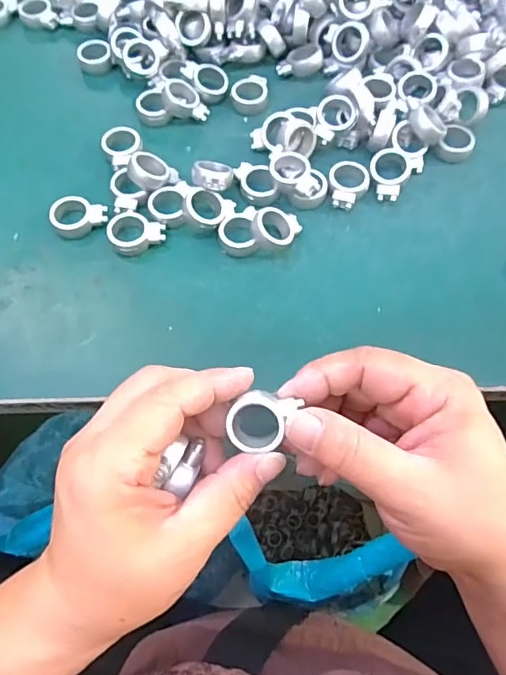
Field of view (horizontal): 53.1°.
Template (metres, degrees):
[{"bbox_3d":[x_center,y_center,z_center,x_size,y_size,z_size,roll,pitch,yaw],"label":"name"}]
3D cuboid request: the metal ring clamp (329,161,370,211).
[{"bbox_3d":[0.061,-0.096,0.323,0.025,0.012,0.030,9,66,4],"label":"metal ring clamp"}]

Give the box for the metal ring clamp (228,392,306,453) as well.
[{"bbox_3d":[0.002,0.035,0.214,0.023,0.012,0.026,23,101,1],"label":"metal ring clamp"}]

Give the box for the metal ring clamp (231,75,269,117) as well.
[{"bbox_3d":[-0.003,-0.173,0.359,0.026,0.010,0.029,0,66,0],"label":"metal ring clamp"}]

